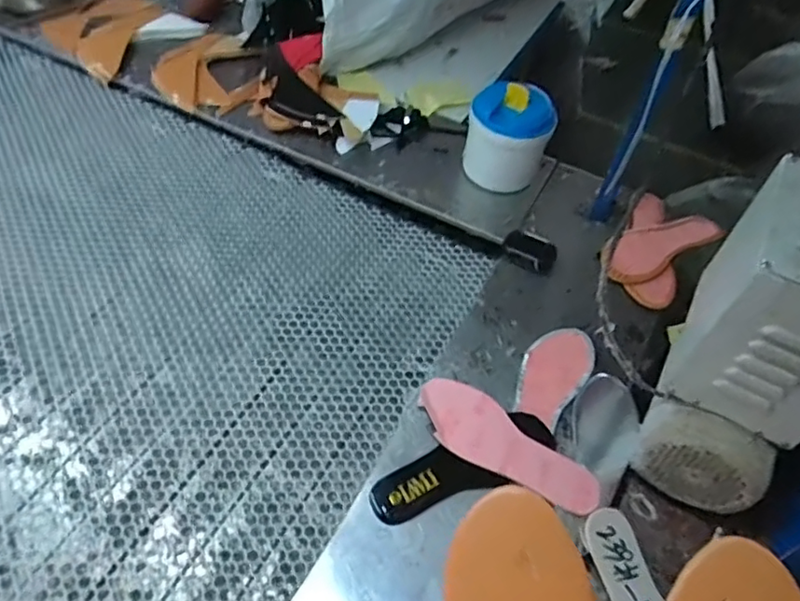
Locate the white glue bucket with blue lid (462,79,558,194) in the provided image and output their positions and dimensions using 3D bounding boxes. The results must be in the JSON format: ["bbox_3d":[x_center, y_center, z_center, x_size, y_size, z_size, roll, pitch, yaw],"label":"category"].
[{"bbox_3d":[0.177,-0.277,1.000,0.125,0.160,0.125,3,53,-4],"label":"white glue bucket with blue lid"}]

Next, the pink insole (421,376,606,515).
[{"bbox_3d":[0.127,0.180,0.748,0.235,0.010,0.081,39,77,15],"label":"pink insole"}]

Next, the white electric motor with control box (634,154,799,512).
[{"bbox_3d":[0.386,0.051,0.664,0.177,0.335,0.227,33,56,20],"label":"white electric motor with control box"}]

